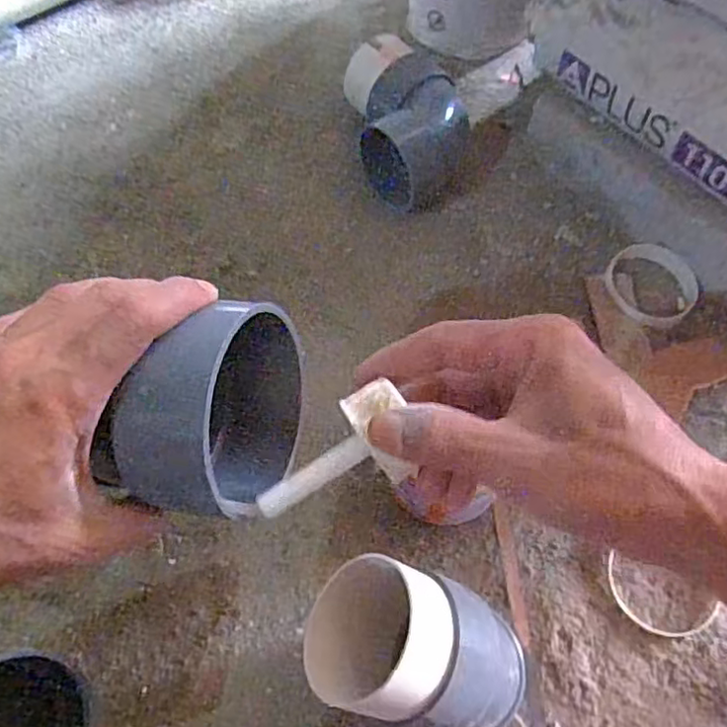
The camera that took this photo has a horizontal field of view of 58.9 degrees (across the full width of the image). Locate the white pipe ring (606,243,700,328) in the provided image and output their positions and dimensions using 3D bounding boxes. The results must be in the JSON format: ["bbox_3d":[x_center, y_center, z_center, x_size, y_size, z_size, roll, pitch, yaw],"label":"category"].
[{"bbox_3d":[0.291,-0.080,0.646,0.087,0.011,0.087,39,68,20],"label":"white pipe ring"}]

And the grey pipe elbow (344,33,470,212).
[{"bbox_3d":[0.052,-0.268,0.725,0.122,0.084,0.205,-8,61,-4],"label":"grey pipe elbow"}]

